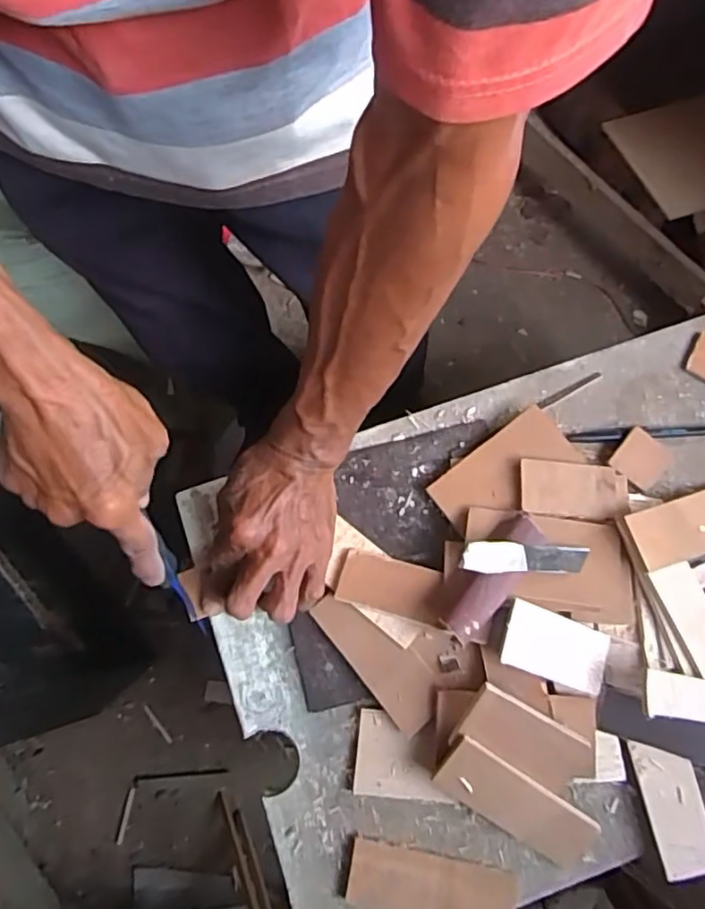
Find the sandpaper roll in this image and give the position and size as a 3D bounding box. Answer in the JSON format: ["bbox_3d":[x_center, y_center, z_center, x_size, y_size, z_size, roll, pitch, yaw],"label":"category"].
[{"bbox_3d":[0.099,0.086,0.442,0.026,0.016,0.097,40,79,11],"label":"sandpaper roll"}]

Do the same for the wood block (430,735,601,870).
[{"bbox_3d":[0.109,0.232,0.426,0.113,0.007,0.042,33,104,-1],"label":"wood block"}]

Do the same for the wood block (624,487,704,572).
[{"bbox_3d":[0.245,0.053,0.468,0.101,0.009,0.044,-14,74,-21],"label":"wood block"}]

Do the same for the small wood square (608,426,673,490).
[{"bbox_3d":[0.228,0.004,0.506,0.040,0.007,0.041,40,75,-4],"label":"small wood square"}]

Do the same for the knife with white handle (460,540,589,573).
[{"bbox_3d":[0.120,0.071,0.444,0.092,0.005,0.021,3,73,-13],"label":"knife with white handle"}]

